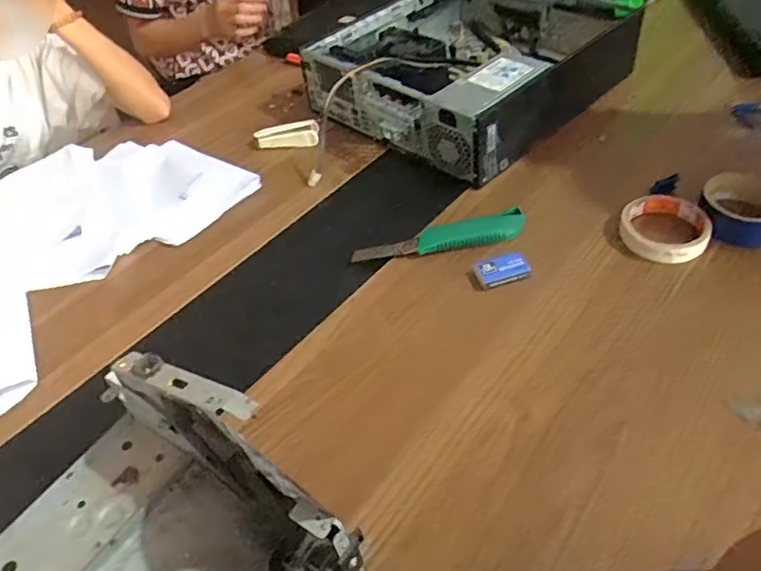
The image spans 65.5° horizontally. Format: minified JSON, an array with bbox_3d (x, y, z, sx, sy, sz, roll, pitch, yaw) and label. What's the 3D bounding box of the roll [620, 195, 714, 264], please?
[{"bbox_3d":[0.314,-0.062,0.654,0.090,0.030,0.090,12,49,19],"label":"roll"}]

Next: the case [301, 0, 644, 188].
[{"bbox_3d":[0.159,-0.352,0.896,0.468,0.101,0.342,-37,52,-26],"label":"case"}]

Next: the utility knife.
[{"bbox_3d":[0.068,-0.058,0.687,0.199,0.013,0.040,-11,45,-3],"label":"utility knife"}]

